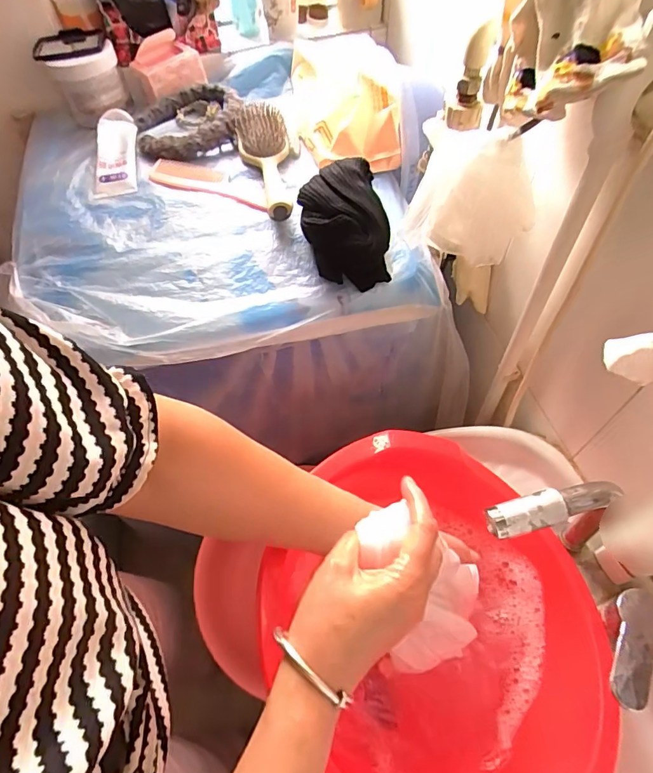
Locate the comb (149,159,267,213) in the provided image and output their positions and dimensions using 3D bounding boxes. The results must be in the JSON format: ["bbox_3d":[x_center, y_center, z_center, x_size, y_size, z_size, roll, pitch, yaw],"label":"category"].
[{"bbox_3d":[-0.159,-0.278,0.622,0.179,0.008,0.051,17,70,10],"label":"comb"}]

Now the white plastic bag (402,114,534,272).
[{"bbox_3d":[0.144,-0.191,0.468,0.127,0.115,0.055,19,59,14],"label":"white plastic bag"}]

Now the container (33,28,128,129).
[{"bbox_3d":[-0.368,-0.477,0.699,0.103,0.082,0.105,-32,61,-18],"label":"container"}]

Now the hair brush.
[{"bbox_3d":[-0.081,-0.312,0.621,0.070,0.037,0.212,-12,71,-5],"label":"hair brush"}]

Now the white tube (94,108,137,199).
[{"bbox_3d":[-0.300,-0.334,0.649,0.056,0.035,0.158,-9,56,-3],"label":"white tube"}]

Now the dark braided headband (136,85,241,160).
[{"bbox_3d":[-0.201,-0.391,0.671,0.152,0.037,0.136,-13,57,-6],"label":"dark braided headband"}]

